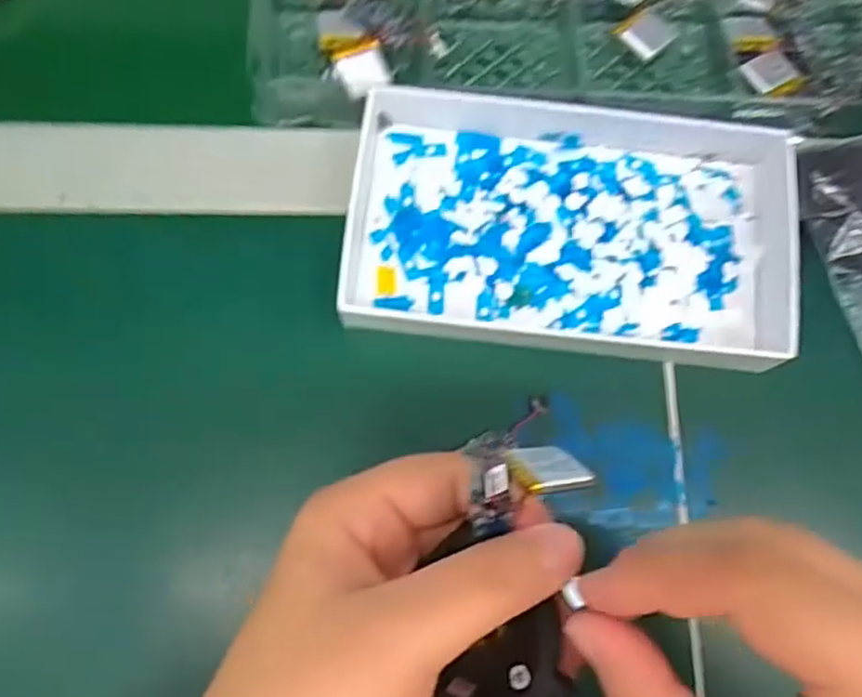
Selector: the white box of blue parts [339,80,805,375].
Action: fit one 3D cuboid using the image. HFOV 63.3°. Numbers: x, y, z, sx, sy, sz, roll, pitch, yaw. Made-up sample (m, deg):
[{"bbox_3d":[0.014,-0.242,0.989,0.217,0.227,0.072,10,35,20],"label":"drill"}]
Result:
[{"bbox_3d":[0.058,-0.058,0.290,0.176,0.027,0.116,8,74,1],"label":"white box of blue parts"}]

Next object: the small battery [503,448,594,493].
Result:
[{"bbox_3d":[0.035,0.036,0.209,0.023,0.004,0.019,-3,31,-18],"label":"small battery"}]

